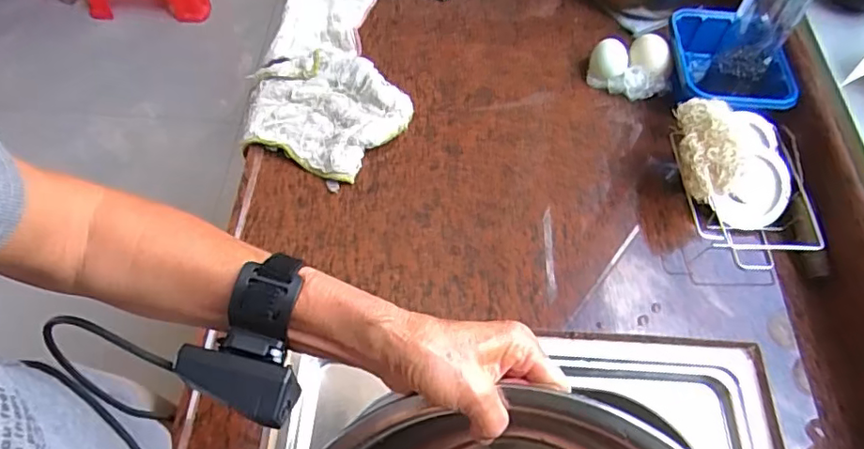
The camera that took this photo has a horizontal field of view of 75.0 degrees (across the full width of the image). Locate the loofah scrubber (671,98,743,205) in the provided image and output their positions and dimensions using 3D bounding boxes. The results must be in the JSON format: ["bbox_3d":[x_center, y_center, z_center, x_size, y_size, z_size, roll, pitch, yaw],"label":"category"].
[{"bbox_3d":[0.267,-0.077,0.552,0.050,0.047,0.095,9,59,2],"label":"loofah scrubber"}]

